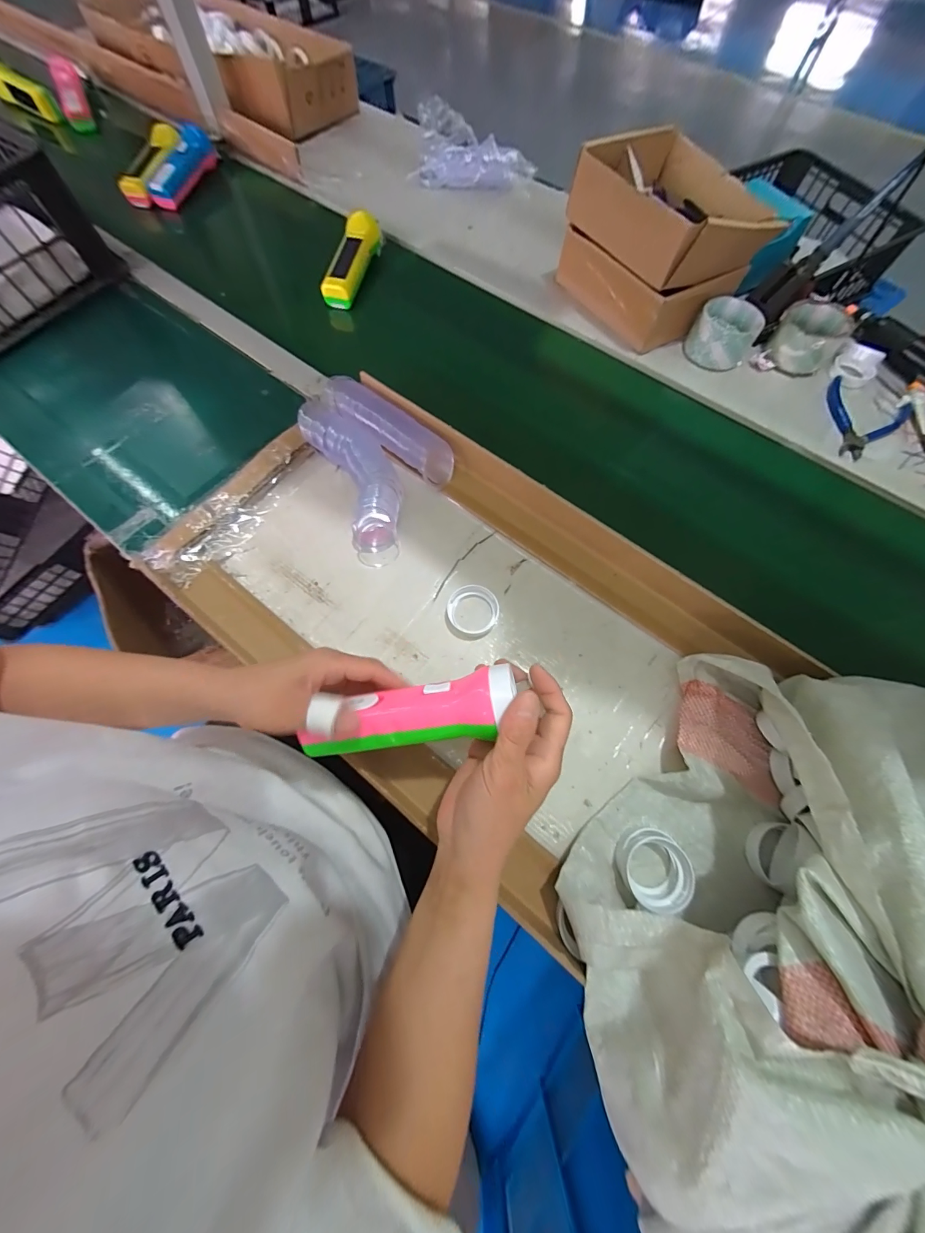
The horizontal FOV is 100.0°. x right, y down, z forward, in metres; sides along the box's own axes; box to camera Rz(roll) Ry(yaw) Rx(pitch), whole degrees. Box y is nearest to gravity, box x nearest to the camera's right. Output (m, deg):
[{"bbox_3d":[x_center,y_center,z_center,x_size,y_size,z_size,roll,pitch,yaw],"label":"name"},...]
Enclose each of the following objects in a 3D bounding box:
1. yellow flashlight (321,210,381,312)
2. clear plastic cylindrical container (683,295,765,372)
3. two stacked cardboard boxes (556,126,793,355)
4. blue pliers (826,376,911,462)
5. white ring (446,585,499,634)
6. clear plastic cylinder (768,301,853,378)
[{"bbox_3d":[-0.173,-0.544,0.597,0.048,0.049,0.143,14,69,4],"label":"yellow flashlight"},{"bbox_3d":[0.371,-0.400,0.552,0.083,0.051,0.089,0,69,-1],"label":"clear plastic cylindrical container"},{"bbox_3d":[0.285,-0.536,0.554,0.220,0.141,0.231,-31,72,-12],"label":"two stacked cardboard boxes"},{"bbox_3d":[0.537,-0.266,0.524,0.104,0.007,0.143,36,72,12],"label":"blue pliers"},{"bbox_3d":[0.011,-0.008,0.413,0.054,0.011,0.052,0,69,-1],"label":"white ring"},{"bbox_3d":[0.491,-0.397,0.553,0.088,0.050,0.099,38,72,13],"label":"clear plastic cylinder"}]

